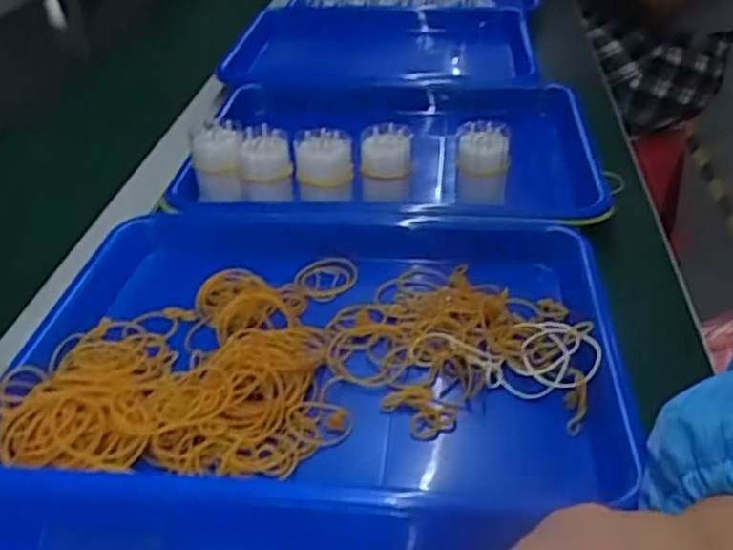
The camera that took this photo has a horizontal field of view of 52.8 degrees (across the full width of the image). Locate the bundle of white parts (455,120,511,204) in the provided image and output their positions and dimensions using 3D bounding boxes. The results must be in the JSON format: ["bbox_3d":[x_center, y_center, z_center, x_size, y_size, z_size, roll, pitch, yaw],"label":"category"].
[{"bbox_3d":[0.087,-0.085,0.552,0.038,0.050,0.031,3,35,7],"label":"bundle of white parts"}]

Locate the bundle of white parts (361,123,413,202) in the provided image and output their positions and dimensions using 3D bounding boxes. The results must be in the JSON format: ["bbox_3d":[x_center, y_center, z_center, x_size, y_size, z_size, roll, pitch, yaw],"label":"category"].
[{"bbox_3d":[0.015,-0.081,0.545,0.038,0.042,0.052,-3,34,-1],"label":"bundle of white parts"}]

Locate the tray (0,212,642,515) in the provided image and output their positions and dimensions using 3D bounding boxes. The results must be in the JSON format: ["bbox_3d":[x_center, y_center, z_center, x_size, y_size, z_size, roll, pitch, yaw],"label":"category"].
[{"bbox_3d":[-0.048,0.050,0.445,0.373,0.057,0.237,1,35,5],"label":"tray"}]

